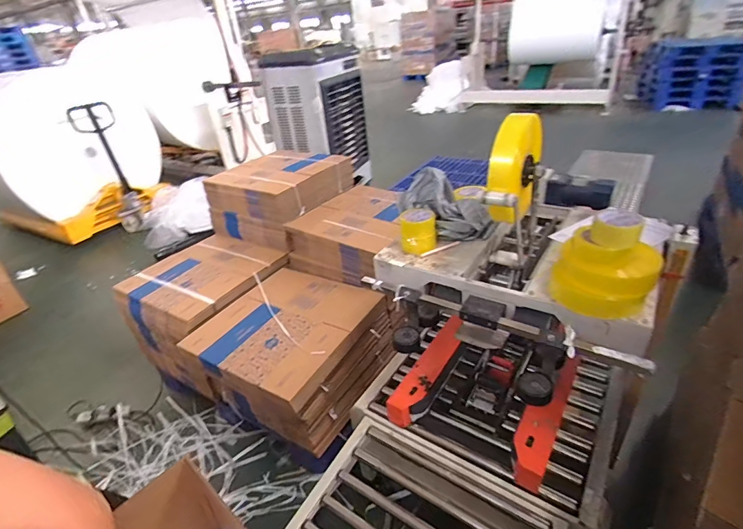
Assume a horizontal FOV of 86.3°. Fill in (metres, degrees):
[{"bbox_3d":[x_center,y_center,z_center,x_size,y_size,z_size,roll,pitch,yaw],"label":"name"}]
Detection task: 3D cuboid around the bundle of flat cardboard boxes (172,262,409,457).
[{"bbox_3d":[-0.321,0.385,1.700,0.566,0.444,0.618,14,37,30],"label":"bundle of flat cardboard boxes"}]

